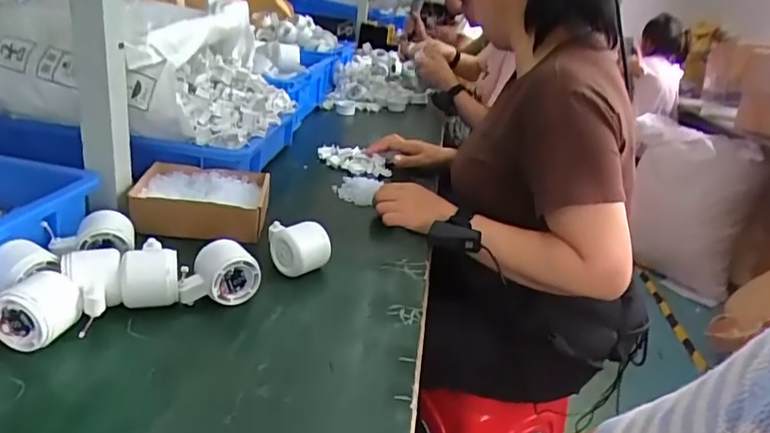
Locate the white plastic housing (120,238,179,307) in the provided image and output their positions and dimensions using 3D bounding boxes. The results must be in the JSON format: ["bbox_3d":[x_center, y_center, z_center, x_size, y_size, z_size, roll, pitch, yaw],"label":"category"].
[{"bbox_3d":[-0.243,0.060,0.570,0.053,0.052,0.061,0,25,-18],"label":"white plastic housing"}]

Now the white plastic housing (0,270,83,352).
[{"bbox_3d":[-0.313,0.085,0.498,0.062,0.057,0.053,11,24,6],"label":"white plastic housing"}]

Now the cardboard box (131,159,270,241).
[{"bbox_3d":[-0.256,-0.022,0.770,0.173,0.055,0.144,4,24,-9],"label":"cardboard box"}]

